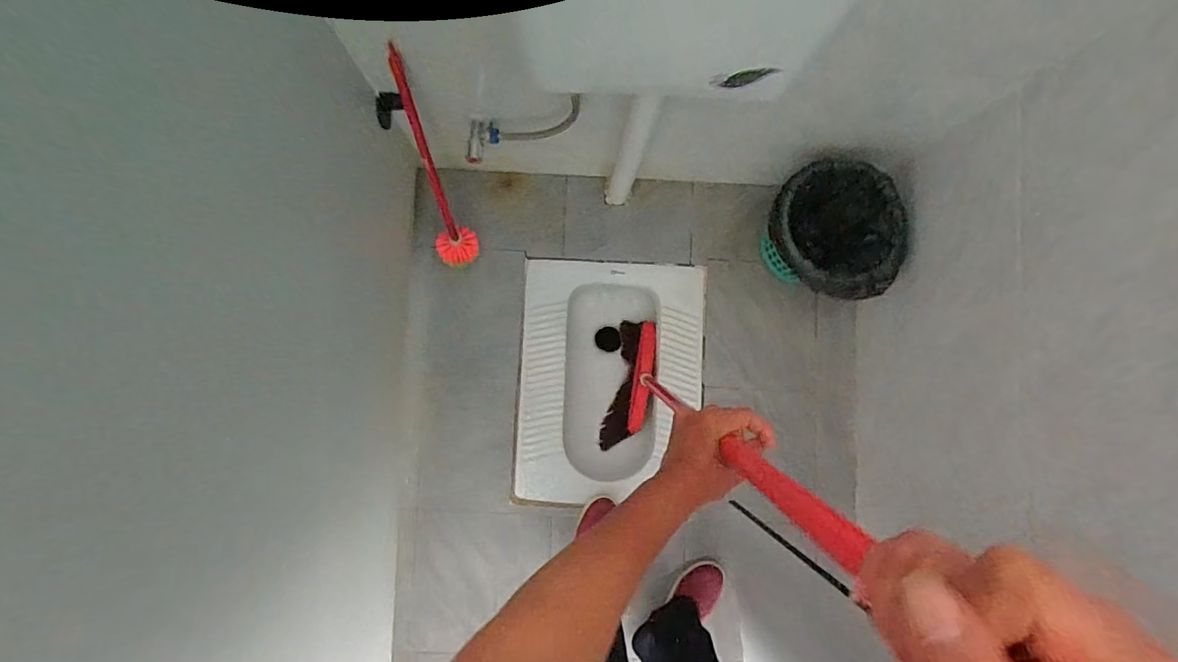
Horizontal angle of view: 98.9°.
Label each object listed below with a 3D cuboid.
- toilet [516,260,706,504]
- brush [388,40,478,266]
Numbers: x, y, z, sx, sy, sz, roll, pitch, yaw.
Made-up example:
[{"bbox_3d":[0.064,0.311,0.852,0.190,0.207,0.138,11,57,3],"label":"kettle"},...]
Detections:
[{"bbox_3d":[0.055,0.123,1.311,0.441,0.188,0.571,2,85,-1],"label":"toilet"},{"bbox_3d":[-0.310,-0.297,0.996,0.091,0.499,0.079,-2,63,-1],"label":"brush"}]

